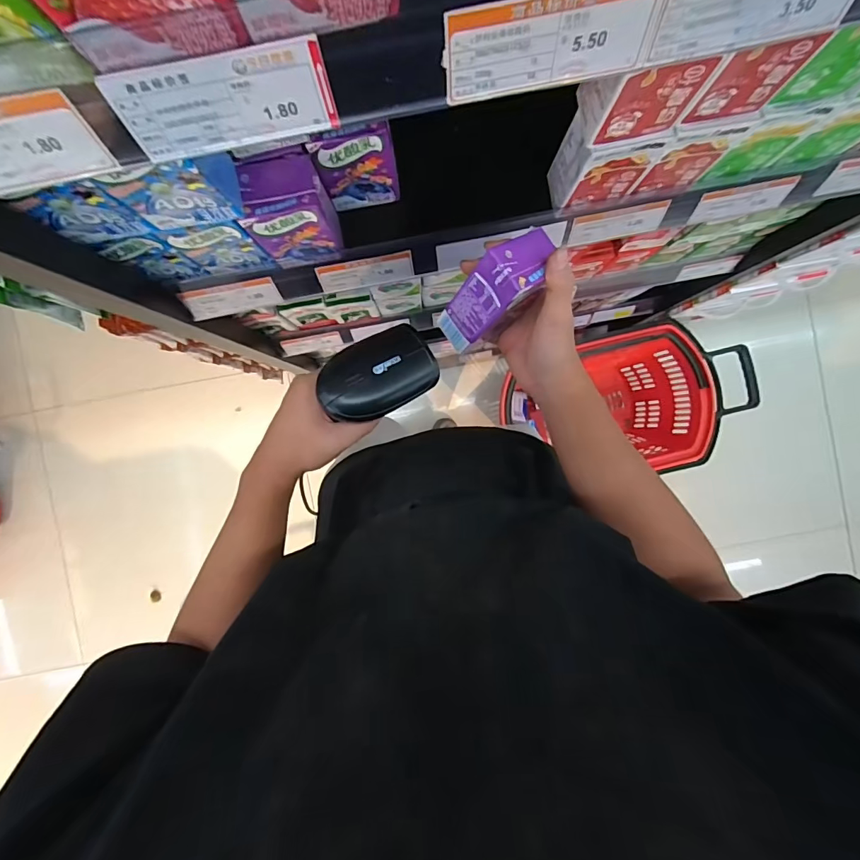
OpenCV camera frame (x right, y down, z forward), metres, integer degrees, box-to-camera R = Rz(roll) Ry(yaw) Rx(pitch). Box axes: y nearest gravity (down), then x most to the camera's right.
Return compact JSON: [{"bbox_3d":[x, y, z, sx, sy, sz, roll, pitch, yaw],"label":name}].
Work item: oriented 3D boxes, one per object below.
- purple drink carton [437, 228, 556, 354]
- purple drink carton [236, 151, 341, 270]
[{"bbox_3d":[0.055,-0.114,0.386,0.045,0.108,0.060,47,51,0],"label":"purple drink carton"},{"bbox_3d":[-0.118,-0.184,0.388,0.063,0.104,0.045,-11,90,1],"label":"purple drink carton"}]

